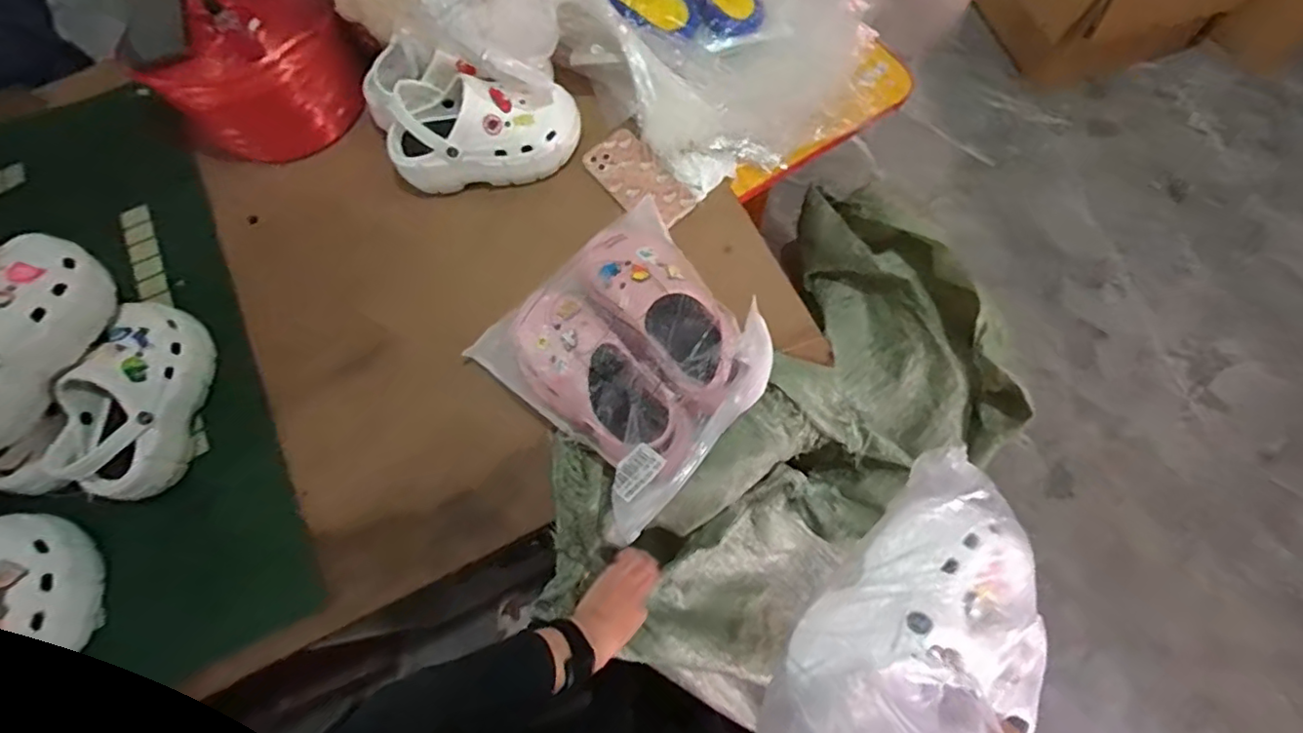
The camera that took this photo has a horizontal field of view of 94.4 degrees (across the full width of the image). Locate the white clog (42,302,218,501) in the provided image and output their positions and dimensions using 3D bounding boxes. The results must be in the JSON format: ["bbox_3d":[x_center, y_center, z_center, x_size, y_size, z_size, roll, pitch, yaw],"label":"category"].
[{"bbox_3d":[-0.605,0.035,0.713,0.101,0.082,0.229,9,72,6],"label":"white clog"}]

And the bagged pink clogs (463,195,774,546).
[{"bbox_3d":[-0.022,-0.022,0.672,0.264,0.110,0.294,-41,74,-10],"label":"bagged pink clogs"}]

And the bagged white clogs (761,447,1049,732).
[{"bbox_3d":[0.221,0.220,0.443,0.273,0.135,0.199,-37,105,-32],"label":"bagged white clogs"}]

